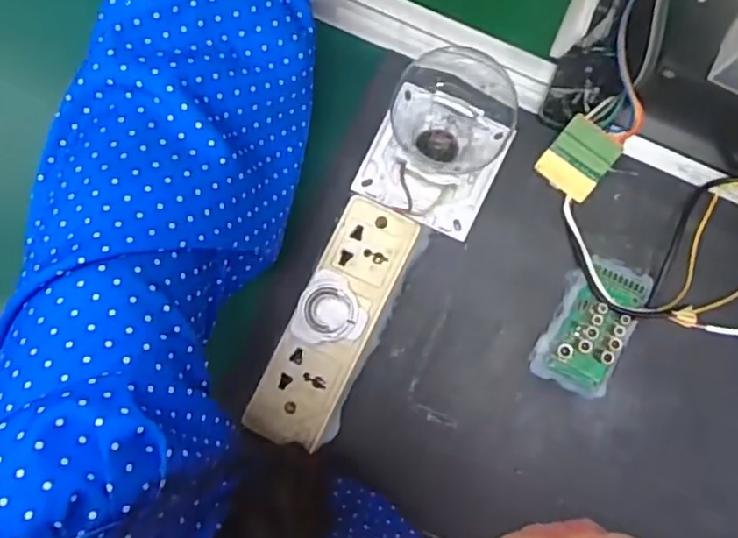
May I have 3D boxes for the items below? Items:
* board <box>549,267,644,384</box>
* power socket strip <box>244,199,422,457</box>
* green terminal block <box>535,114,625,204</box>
[{"bbox_3d":[0.155,0.038,0.431,0.037,0.014,0.079,26,86,5],"label":"board"},{"bbox_3d":[-0.022,0.037,0.433,0.052,0.037,0.166,25,86,5],"label":"power socket strip"},{"bbox_3d":[0.144,-0.075,0.441,0.042,0.021,0.044,35,87,6],"label":"green terminal block"}]

